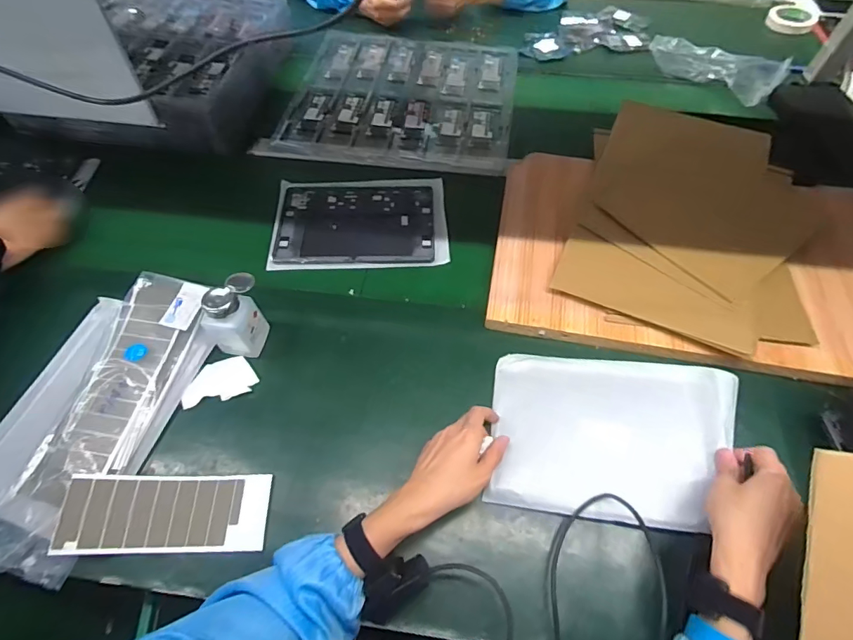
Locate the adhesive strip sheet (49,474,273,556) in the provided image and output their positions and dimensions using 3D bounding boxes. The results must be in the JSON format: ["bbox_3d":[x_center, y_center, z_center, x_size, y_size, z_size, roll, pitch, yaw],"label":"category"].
[{"bbox_3d":[-0.291,0.217,0.507,0.216,0.032,0.083,-1,59,-1],"label":"adhesive strip sheet"}]

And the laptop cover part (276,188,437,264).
[{"bbox_3d":[-0.116,-0.163,0.748,0.253,0.011,0.170,-2,59,-1],"label":"laptop cover part"}]

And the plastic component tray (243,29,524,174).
[{"bbox_3d":[-0.045,-0.470,0.932,0.449,0.017,0.447,8,60,5],"label":"plastic component tray"}]

